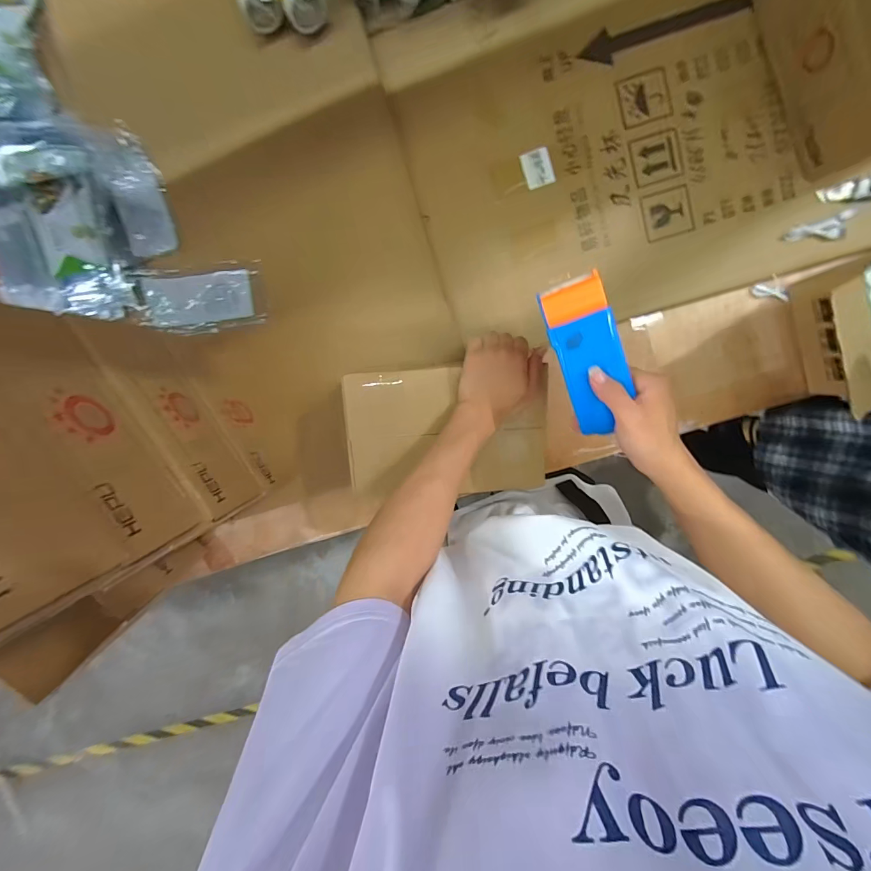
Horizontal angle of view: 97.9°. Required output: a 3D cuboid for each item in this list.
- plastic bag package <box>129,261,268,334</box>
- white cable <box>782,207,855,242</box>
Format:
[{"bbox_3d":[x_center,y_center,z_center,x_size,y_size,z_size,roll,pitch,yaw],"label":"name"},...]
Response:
[{"bbox_3d":[-0.378,-0.215,0.604,0.211,0.028,0.100,-4,96,3],"label":"plastic bag package"},{"bbox_3d":[0.563,-0.299,0.551,0.086,0.011,0.037,-14,96,4],"label":"white cable"}]

